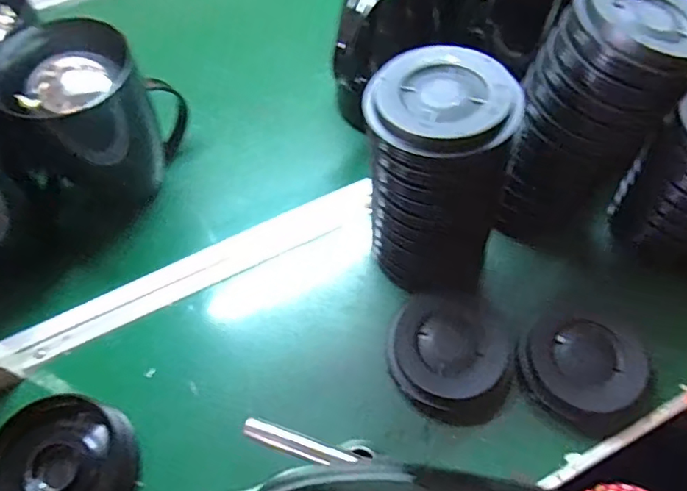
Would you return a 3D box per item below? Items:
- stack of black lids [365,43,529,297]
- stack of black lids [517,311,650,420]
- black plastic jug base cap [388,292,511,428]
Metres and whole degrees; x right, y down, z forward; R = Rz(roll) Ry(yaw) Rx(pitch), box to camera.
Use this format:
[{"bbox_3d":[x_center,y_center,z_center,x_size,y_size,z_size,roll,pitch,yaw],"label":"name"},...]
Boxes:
[{"bbox_3d":[0.085,-0.056,0.517,0.123,0.221,0.124,10,61,8],"label":"stack of black lids"},{"bbox_3d":[0.228,0.115,0.529,0.119,0.027,0.105,-12,61,-4],"label":"stack of black lids"},{"bbox_3d":[0.103,0.108,0.534,0.112,0.026,0.120,-1,60,2],"label":"black plastic jug base cap"}]

